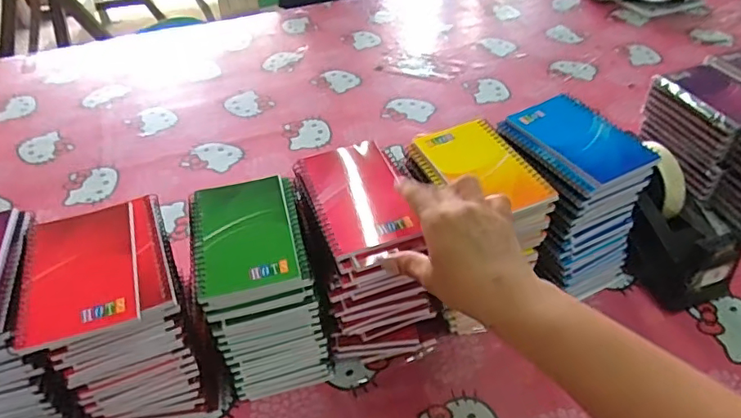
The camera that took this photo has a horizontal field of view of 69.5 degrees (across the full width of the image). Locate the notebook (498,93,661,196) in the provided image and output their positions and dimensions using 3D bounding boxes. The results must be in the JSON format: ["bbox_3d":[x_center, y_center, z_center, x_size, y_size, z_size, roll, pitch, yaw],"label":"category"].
[{"bbox_3d":[0.205,-0.070,0.535,0.089,0.015,0.126,-22,47,-21],"label":"notebook"}]

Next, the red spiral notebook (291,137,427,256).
[{"bbox_3d":[-0.014,-0.014,0.478,0.081,0.008,0.130,-15,44,-13],"label":"red spiral notebook"}]

